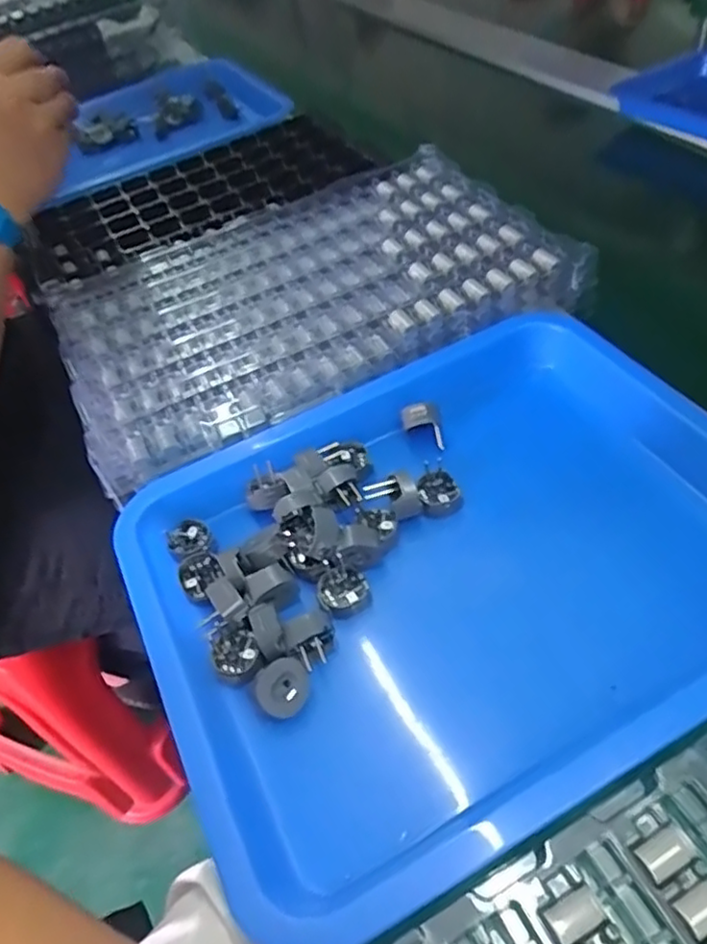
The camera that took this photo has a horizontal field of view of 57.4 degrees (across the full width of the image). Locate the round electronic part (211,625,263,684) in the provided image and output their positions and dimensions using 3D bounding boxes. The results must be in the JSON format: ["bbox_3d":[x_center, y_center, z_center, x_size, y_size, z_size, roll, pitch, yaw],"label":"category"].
[{"bbox_3d":[-0.061,0.094,0.337,0.025,0.009,0.031,-18,48,-7],"label":"round electronic part"}]

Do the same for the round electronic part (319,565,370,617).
[{"bbox_3d":[-0.005,0.066,0.356,0.027,0.010,0.025,-5,48,5],"label":"round electronic part"}]

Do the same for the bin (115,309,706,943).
[{"bbox_3d":[0.057,0.044,0.364,0.341,0.068,0.249,-25,50,-13],"label":"bin"}]

